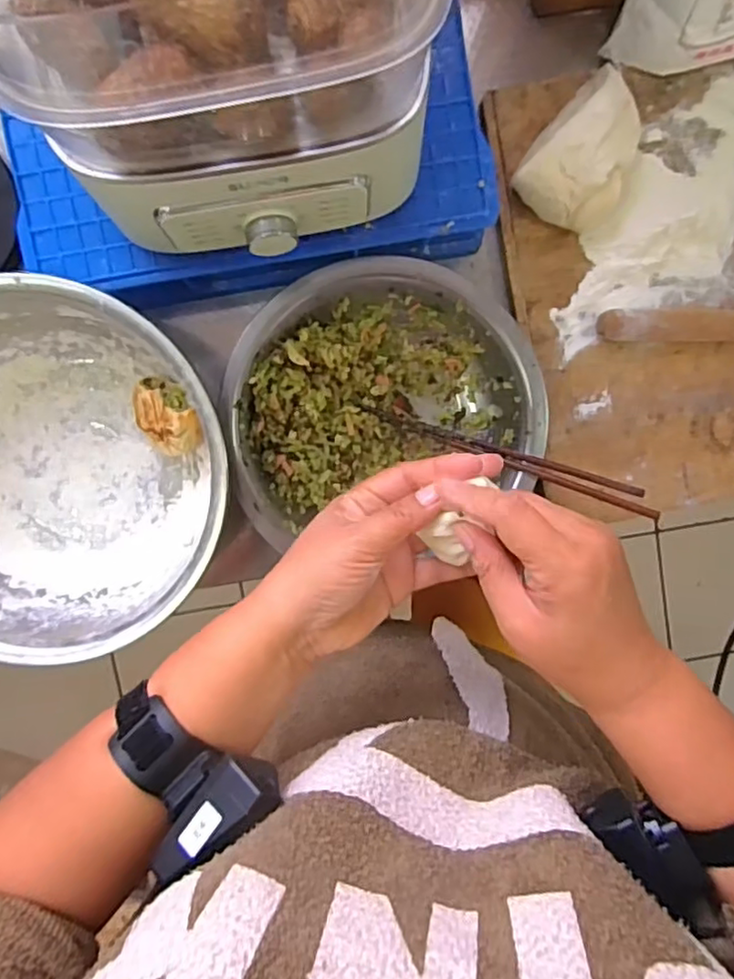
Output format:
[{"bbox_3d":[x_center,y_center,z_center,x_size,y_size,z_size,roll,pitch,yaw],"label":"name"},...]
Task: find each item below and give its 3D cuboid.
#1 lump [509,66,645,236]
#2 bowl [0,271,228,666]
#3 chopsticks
[{"bbox_3d":[0.186,-0.279,0.523,0.081,0.050,0.122,36,95,-6],"label":"lump"},{"bbox_3d":[-0.255,-0.020,0.527,0.280,0.115,0.272,0,98,-2],"label":"bowl"},{"bbox_3d":[0.118,-0.029,0.546,0.256,0.017,0.019,21,97,15],"label":"chopsticks"}]

